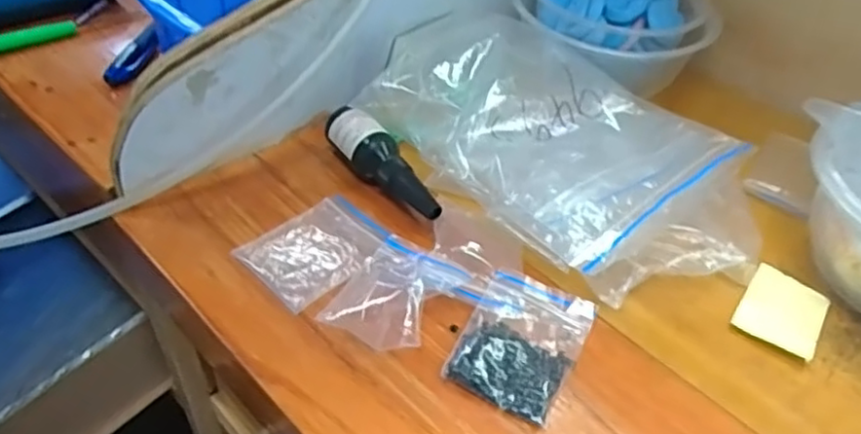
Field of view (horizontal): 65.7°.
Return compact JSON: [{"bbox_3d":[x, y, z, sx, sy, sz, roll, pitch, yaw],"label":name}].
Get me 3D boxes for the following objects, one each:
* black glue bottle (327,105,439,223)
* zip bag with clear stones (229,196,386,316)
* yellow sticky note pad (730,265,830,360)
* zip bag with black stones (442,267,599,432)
[{"bbox_3d":[-0.027,-0.026,0.357,0.026,0.026,0.084,-23,51,-25],"label":"black glue bottle"},{"bbox_3d":[-0.055,0.015,0.326,0.048,0.004,0.064,35,52,27],"label":"zip bag with clear stones"},{"bbox_3d":[0.172,0.044,0.323,0.036,0.004,0.048,29,49,22],"label":"yellow sticky note pad"},{"bbox_3d":[0.041,0.053,0.296,0.049,0.004,0.071,21,47,16],"label":"zip bag with black stones"}]

